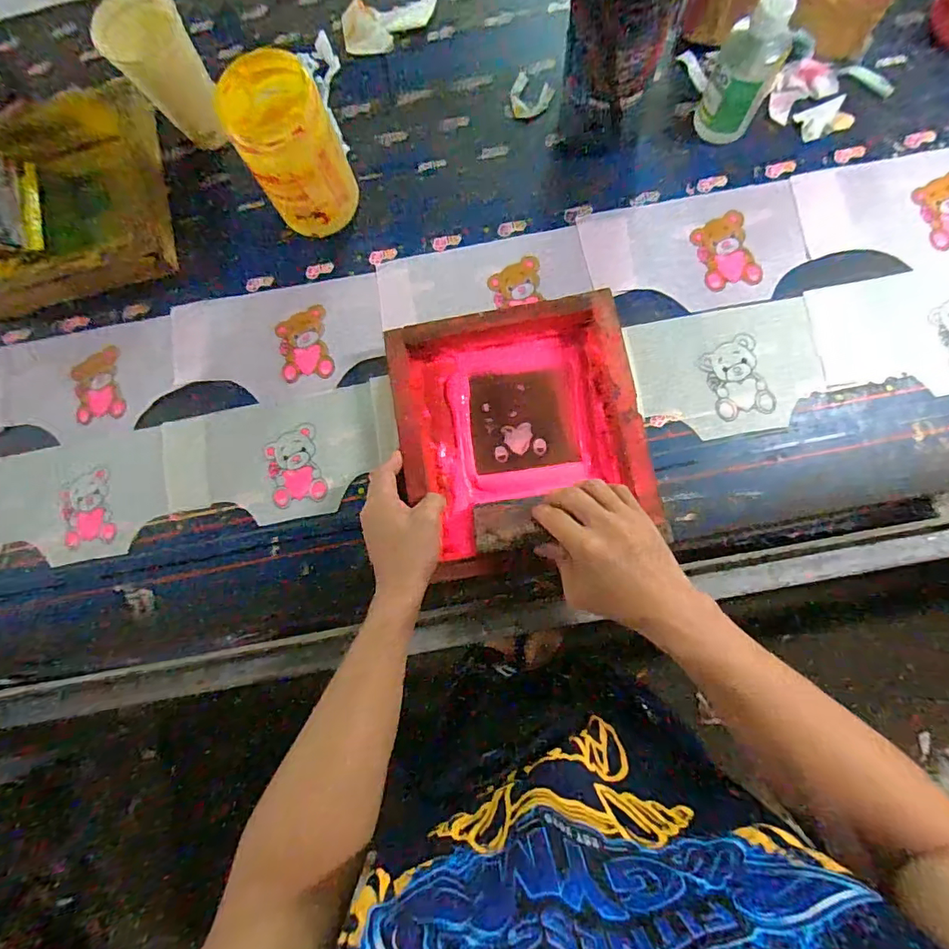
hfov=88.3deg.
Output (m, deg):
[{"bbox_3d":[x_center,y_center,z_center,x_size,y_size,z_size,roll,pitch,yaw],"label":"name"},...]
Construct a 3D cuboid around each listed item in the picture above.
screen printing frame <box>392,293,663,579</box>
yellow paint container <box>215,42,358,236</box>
[{"bbox_3d":[0.046,-0.040,0.502,0.234,0.052,0.263,-11,82,3],"label":"screen printing frame"},{"bbox_3d":[-0.187,-0.332,0.510,0.097,0.156,0.099,-27,81,1],"label":"yellow paint container"}]

